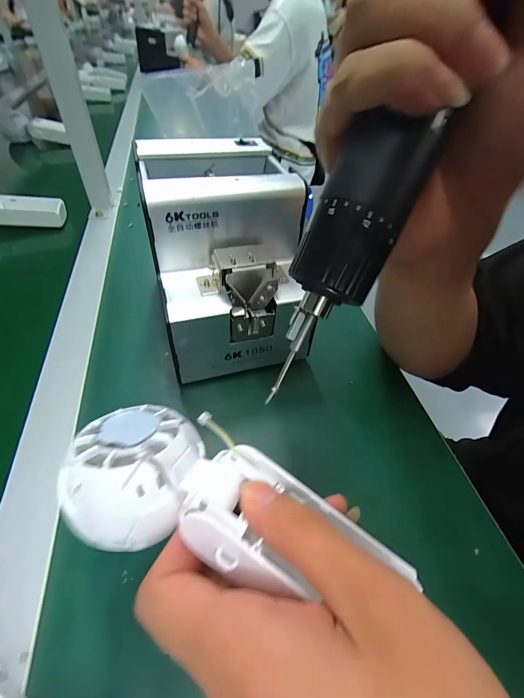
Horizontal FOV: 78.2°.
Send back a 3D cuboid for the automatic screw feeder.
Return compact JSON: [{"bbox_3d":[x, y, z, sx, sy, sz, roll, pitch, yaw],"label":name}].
[{"bbox_3d":[-0.033,-0.084,0.303,0.125,0.159,0.174,-11,48,-14],"label":"automatic screw feeder"}]

